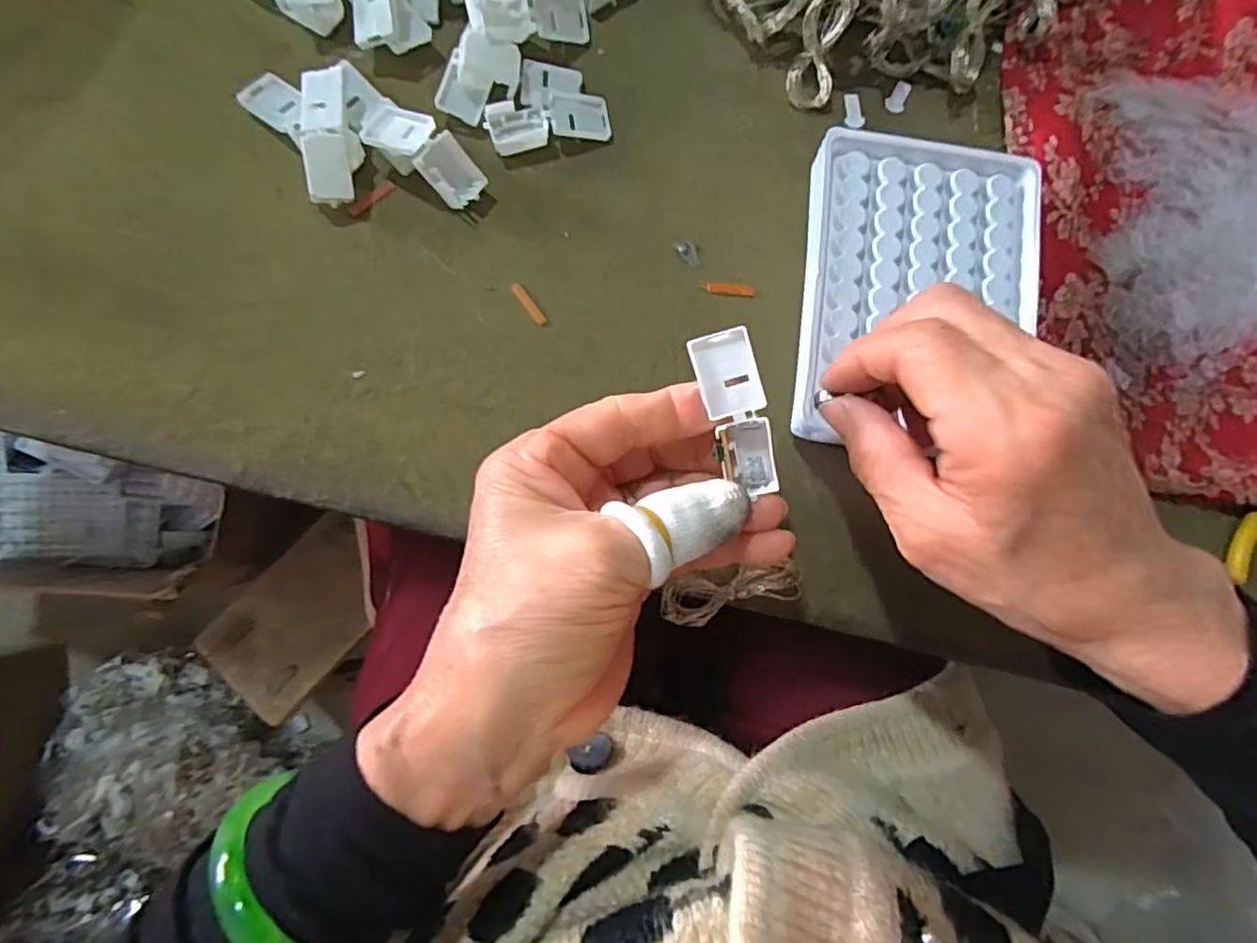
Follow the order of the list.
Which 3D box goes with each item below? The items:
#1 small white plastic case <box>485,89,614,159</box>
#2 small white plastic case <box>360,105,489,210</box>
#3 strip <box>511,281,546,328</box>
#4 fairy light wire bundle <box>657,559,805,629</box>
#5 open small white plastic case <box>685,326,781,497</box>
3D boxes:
[{"bbox_3d":[-0.035,-0.157,0.285,0.054,0.008,0.021,-13,85,-8],"label":"small white plastic case"},{"bbox_3d":[-0.087,-0.135,0.271,0.052,0.020,0.021,34,81,-1],"label":"small white plastic case"},{"bbox_3d":[-0.043,-0.073,0.276,0.005,0.004,0.022,-37,89,-7],"label":"strip"},{"bbox_3d":[0.040,0.047,0.244,0.054,0.005,0.018,-12,55,0],"label":"fairy light wire bundle"},{"bbox_3d":[0.036,-0.019,0.211,0.019,0.013,0.054,-21,108,-7],"label":"open small white plastic case"}]

